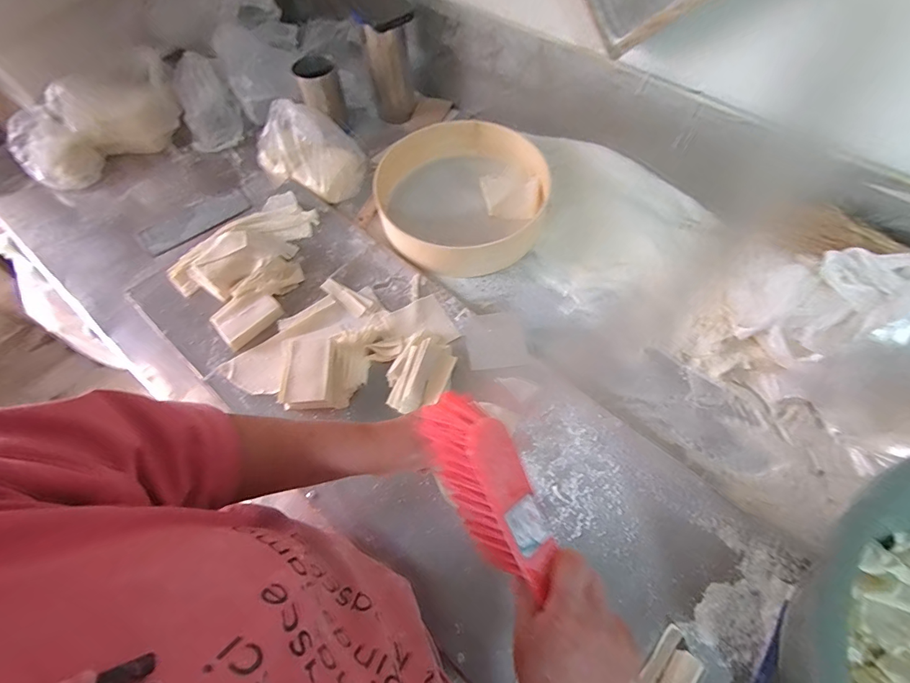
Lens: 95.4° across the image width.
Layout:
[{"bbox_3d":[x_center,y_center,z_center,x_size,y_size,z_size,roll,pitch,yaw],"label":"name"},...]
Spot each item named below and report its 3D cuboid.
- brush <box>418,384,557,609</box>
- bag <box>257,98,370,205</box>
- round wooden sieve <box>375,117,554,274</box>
[{"bbox_3d":[0.025,0.113,0.322,0.050,0.062,0.147,-25,93,-14],"label":"brush"},{"bbox_3d":[-0.272,-0.356,0.766,0.194,0.113,0.123,20,66,11],"label":"bag"},{"bbox_3d":[0.019,-0.269,0.737,0.300,0.058,0.308,-1,64,2],"label":"round wooden sieve"}]

